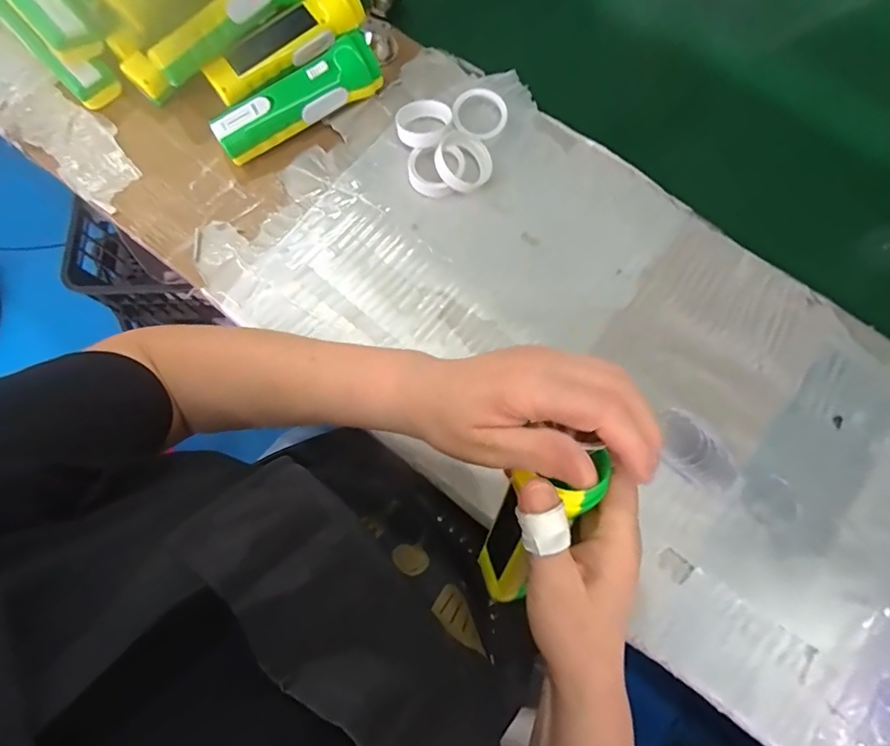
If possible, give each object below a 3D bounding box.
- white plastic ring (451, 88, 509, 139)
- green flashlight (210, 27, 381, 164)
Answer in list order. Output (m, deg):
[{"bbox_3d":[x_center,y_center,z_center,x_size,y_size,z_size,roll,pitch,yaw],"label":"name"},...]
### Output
[{"bbox_3d":[0.032,-0.244,0.449,0.052,0.012,0.051,1,80,-8],"label":"white plastic ring"},{"bbox_3d":[-0.140,-0.261,0.452,0.164,0.041,0.049,-29,78,-7],"label":"green flashlight"}]

